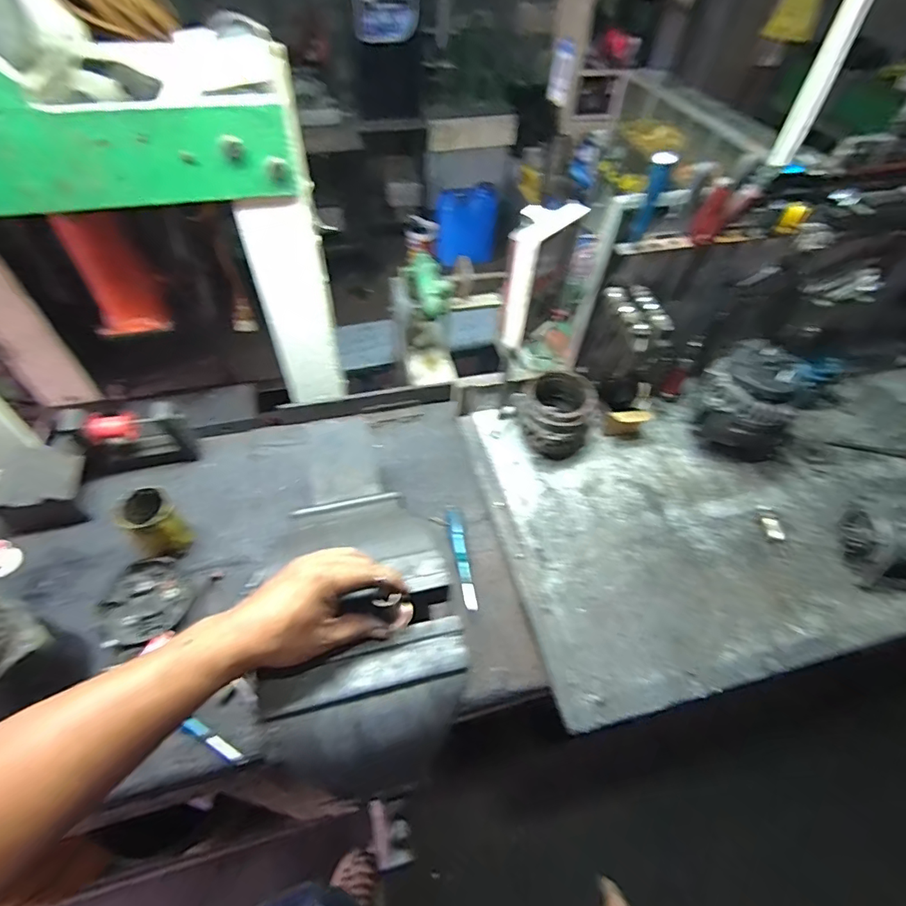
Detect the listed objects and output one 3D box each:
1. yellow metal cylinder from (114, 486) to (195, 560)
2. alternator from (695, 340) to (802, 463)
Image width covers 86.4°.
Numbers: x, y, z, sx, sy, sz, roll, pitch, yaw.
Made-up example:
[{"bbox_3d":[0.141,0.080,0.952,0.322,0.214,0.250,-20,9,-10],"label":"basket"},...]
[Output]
[{"bbox_3d":[-0.468,0.115,0.763,0.084,0.115,0.080,1,51,-2],"label":"yellow metal cylinder"},{"bbox_3d":[0.526,-0.073,0.874,0.176,0.195,0.142,35,58,22],"label":"alternator"}]

